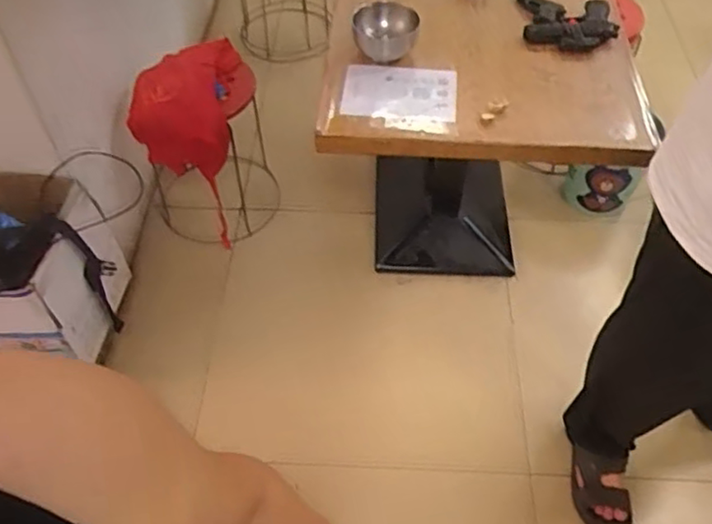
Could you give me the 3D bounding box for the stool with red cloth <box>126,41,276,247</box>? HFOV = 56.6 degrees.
[{"bbox_3d":[-0.425,-0.329,1.873,0.329,0.527,0.376,-11,54,-8],"label":"stool with red cloth"}]

